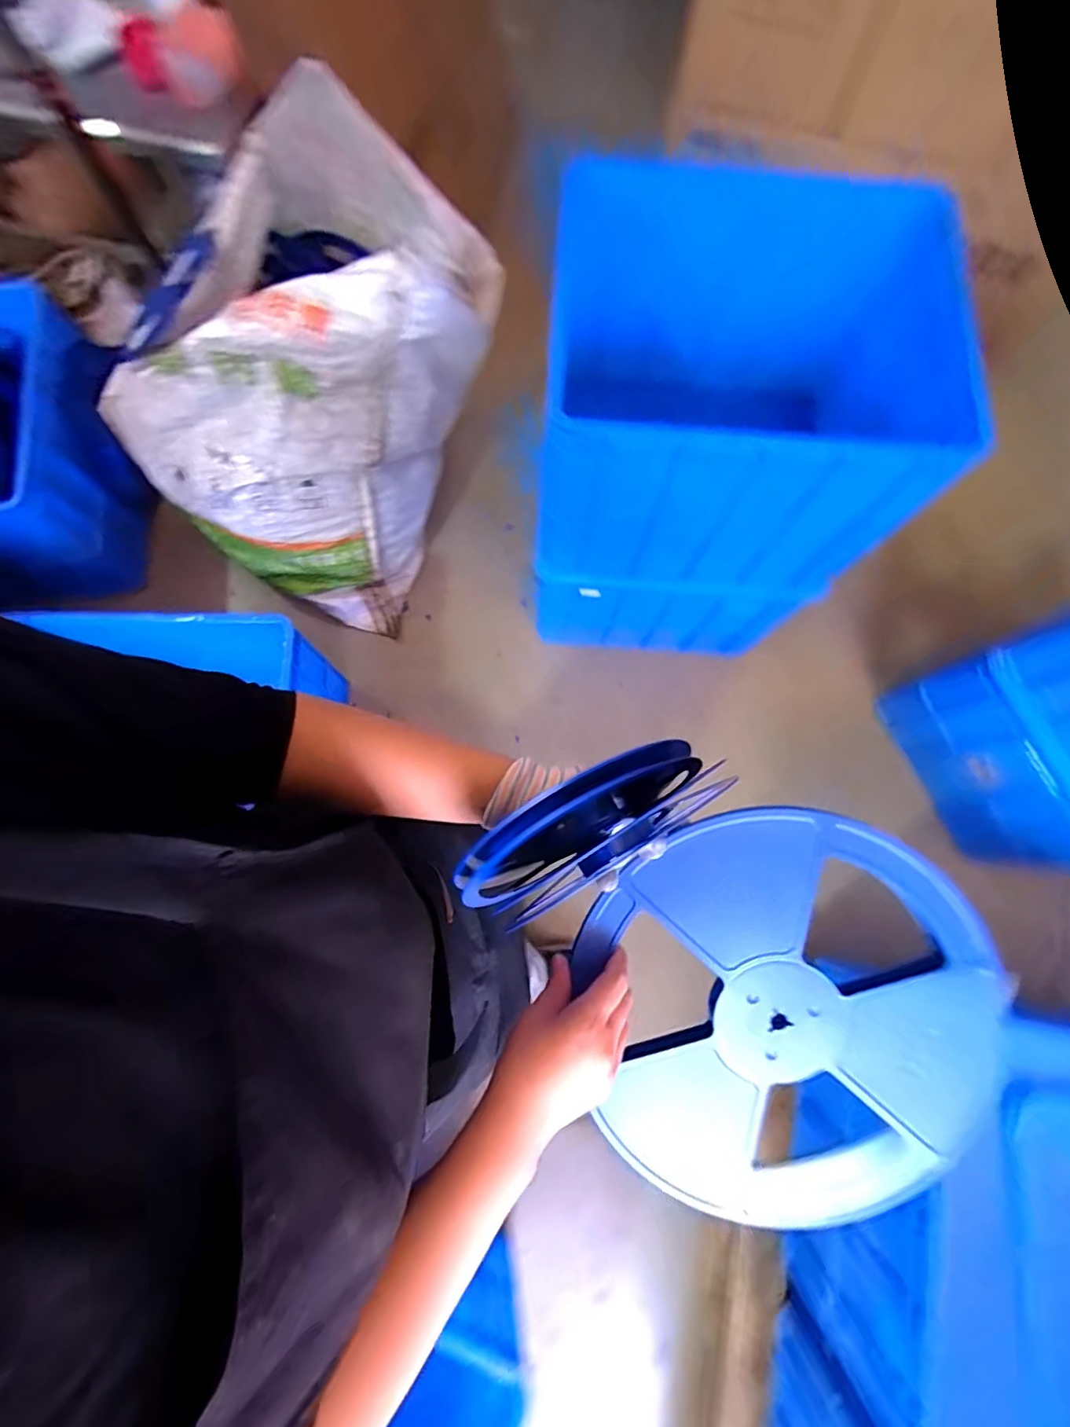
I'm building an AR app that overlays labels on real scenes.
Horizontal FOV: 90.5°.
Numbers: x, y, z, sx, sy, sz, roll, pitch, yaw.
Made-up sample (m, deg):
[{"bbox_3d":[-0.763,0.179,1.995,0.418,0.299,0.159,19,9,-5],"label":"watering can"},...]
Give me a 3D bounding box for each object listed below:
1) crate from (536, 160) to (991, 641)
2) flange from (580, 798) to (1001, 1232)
[{"bbox_3d":[0.318,-0.483,1.080,0.562,0.773,0.454,5,75,1],"label":"crate"},{"bbox_3d":[0.197,0.231,0.417,0.299,0.023,0.310,-7,90,6],"label":"flange"}]

